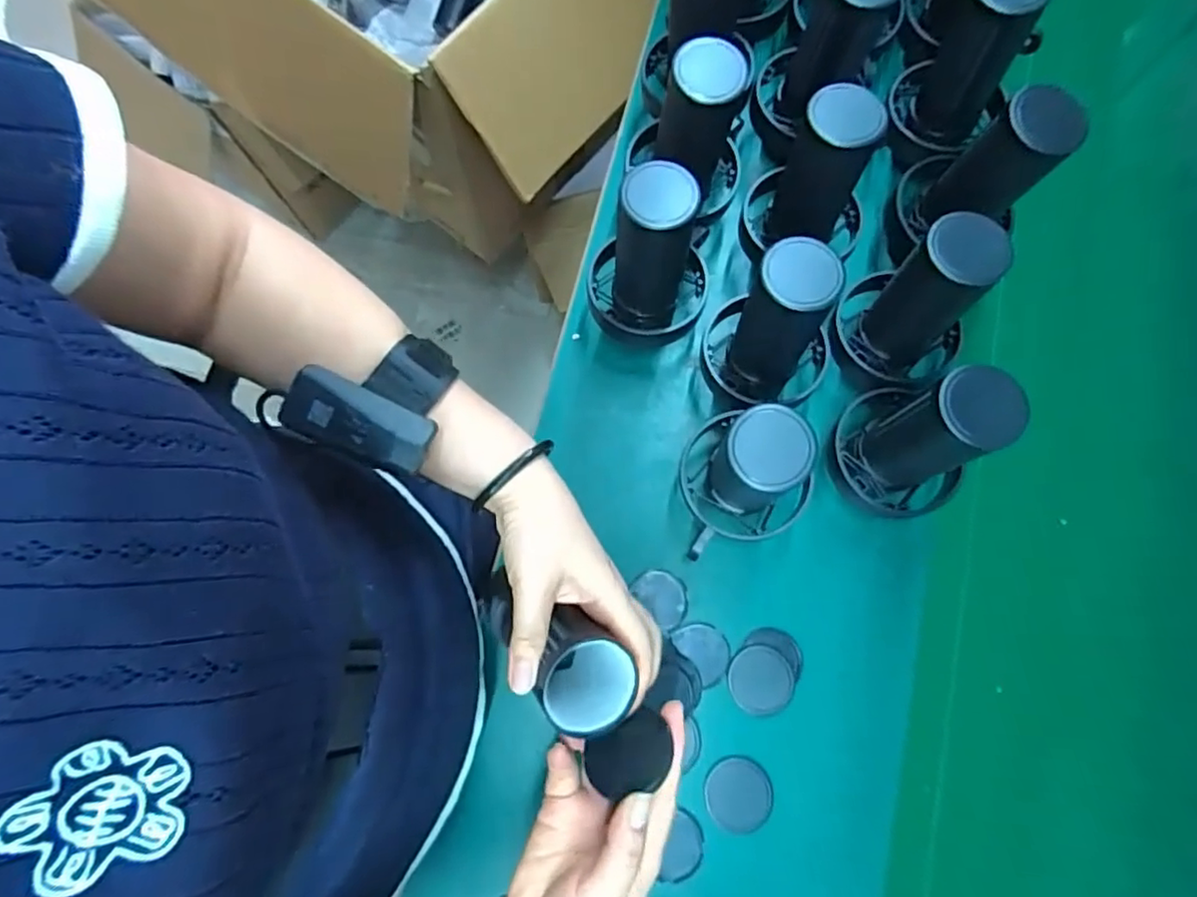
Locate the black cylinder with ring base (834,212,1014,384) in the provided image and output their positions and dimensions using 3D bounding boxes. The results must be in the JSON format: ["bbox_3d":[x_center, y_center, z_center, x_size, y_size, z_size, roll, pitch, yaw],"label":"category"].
[{"bbox_3d":[0.234,-0.103,0.454,0.081,0.131,0.093,-38,79,-7],"label":"black cylinder with ring base"}]

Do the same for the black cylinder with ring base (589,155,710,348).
[{"bbox_3d":[0.039,-0.138,0.470,0.093,0.131,0.083,11,77,4],"label":"black cylinder with ring base"}]

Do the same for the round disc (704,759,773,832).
[{"bbox_3d":[0.107,0.263,0.475,0.050,0.010,0.049,0,77,1],"label":"round disc"}]

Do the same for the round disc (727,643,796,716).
[{"bbox_3d":[0.127,0.181,0.489,0.050,0.006,0.050,0,77,1],"label":"round disc"}]

